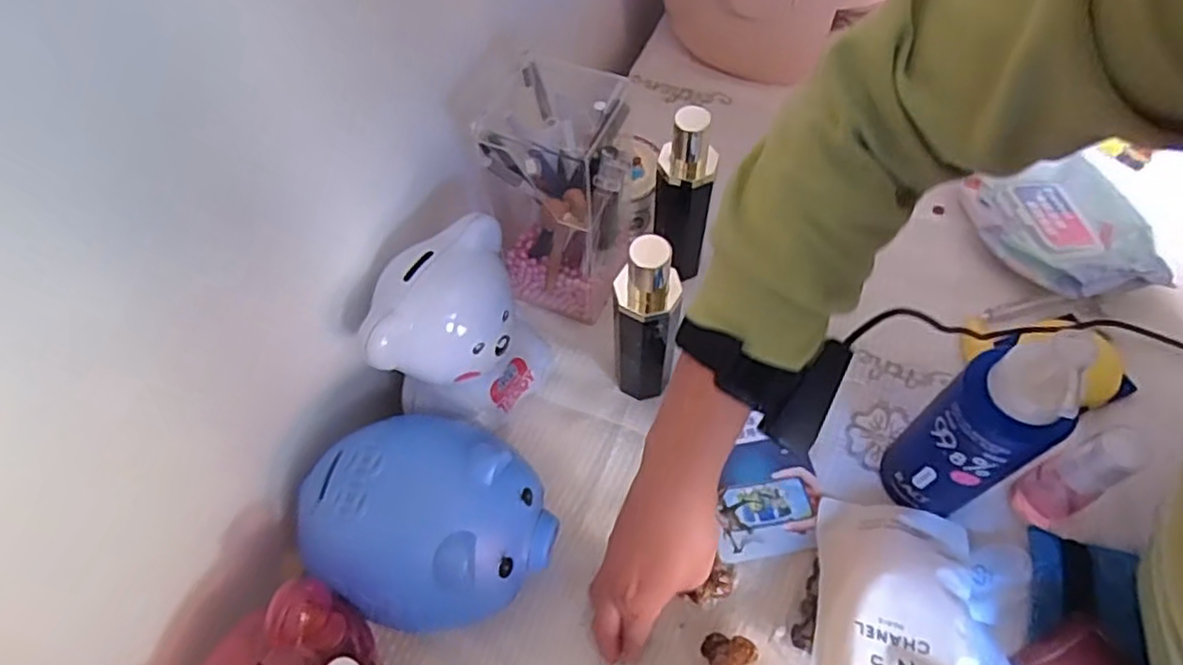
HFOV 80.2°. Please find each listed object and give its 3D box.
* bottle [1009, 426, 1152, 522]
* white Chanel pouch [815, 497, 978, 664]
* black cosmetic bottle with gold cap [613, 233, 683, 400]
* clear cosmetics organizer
[{"bbox_3d":[0.333,0.100,0.487,0.034,0.109,0.036,-1,59,1],"label":"bottle"},{"bbox_3d":[0.206,0.189,0.474,0.104,0.042,0.155,12,60,9],"label":"white Chanel pouch"},{"bbox_3d":[0.041,-0.009,0.536,0.047,0.181,0.054,7,59,6],"label":"black cosmetic bottle with gold cap"},{"bbox_3d":[-0.025,-0.107,0.577,0.101,0.187,0.096,14,60,10],"label":"clear cosmetics organizer"}]

